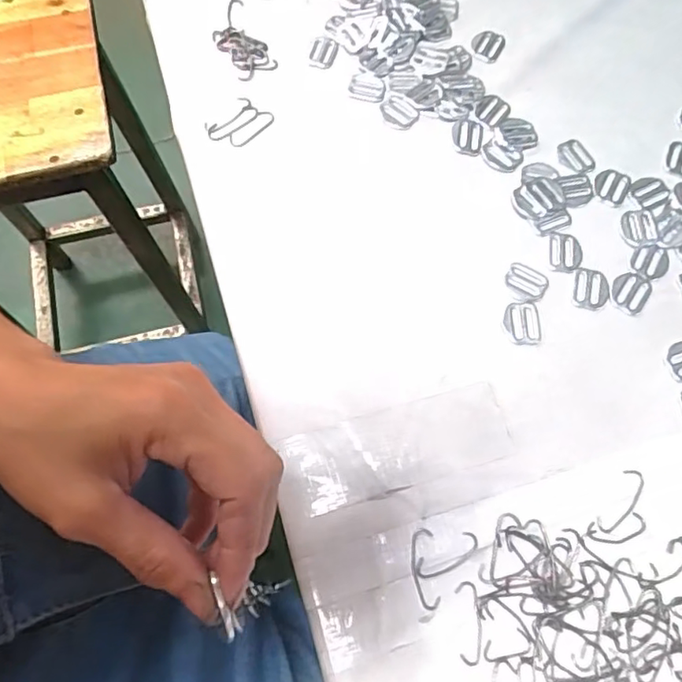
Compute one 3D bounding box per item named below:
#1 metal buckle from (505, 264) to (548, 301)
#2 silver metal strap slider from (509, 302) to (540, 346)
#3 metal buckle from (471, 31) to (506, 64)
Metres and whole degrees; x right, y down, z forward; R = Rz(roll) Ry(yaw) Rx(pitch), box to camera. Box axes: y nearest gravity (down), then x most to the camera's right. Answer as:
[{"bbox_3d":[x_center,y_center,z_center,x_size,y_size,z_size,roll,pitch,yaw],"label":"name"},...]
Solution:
[{"bbox_3d":[0.122,-0.038,0.372,0.026,0.004,0.020,29,71,9],"label":"metal buckle"},{"bbox_3d":[0.117,-0.012,0.361,0.020,0.004,0.028,0,69,-2],"label":"silver metal strap slider"},{"bbox_3d":[0.113,-0.227,0.436,0.024,0.004,0.033,26,70,8],"label":"metal buckle"}]

